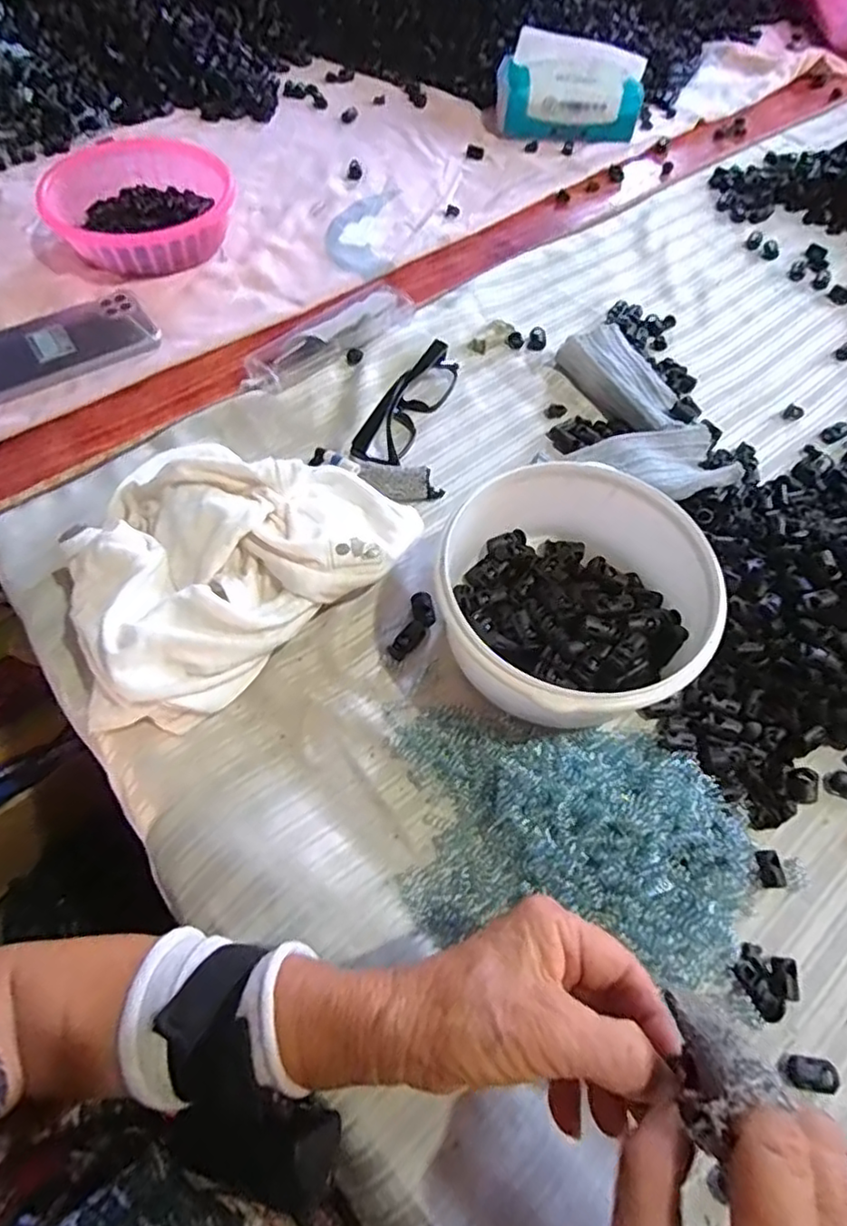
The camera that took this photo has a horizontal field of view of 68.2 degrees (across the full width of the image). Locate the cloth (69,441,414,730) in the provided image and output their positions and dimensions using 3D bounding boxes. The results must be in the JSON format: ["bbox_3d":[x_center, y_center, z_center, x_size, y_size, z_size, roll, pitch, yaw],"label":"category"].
[{"bbox_3d":[-0.133,-0.041,0.408,0.162,0.063,0.220,41,67,21],"label":"cloth"}]

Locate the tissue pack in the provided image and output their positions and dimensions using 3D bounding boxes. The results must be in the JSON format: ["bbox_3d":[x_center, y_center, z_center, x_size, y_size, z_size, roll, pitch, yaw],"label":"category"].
[{"bbox_3d":[0.169,-0.609,0.730,0.163,0.071,0.082,8,59,4],"label":"tissue pack"}]

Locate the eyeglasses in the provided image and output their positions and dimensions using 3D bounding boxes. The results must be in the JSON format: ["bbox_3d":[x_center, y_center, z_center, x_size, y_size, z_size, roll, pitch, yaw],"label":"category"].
[{"bbox_3d":[-0.009,-0.169,0.503,0.034,0.029,0.135,25,62,13],"label":"eyeglasses"}]

